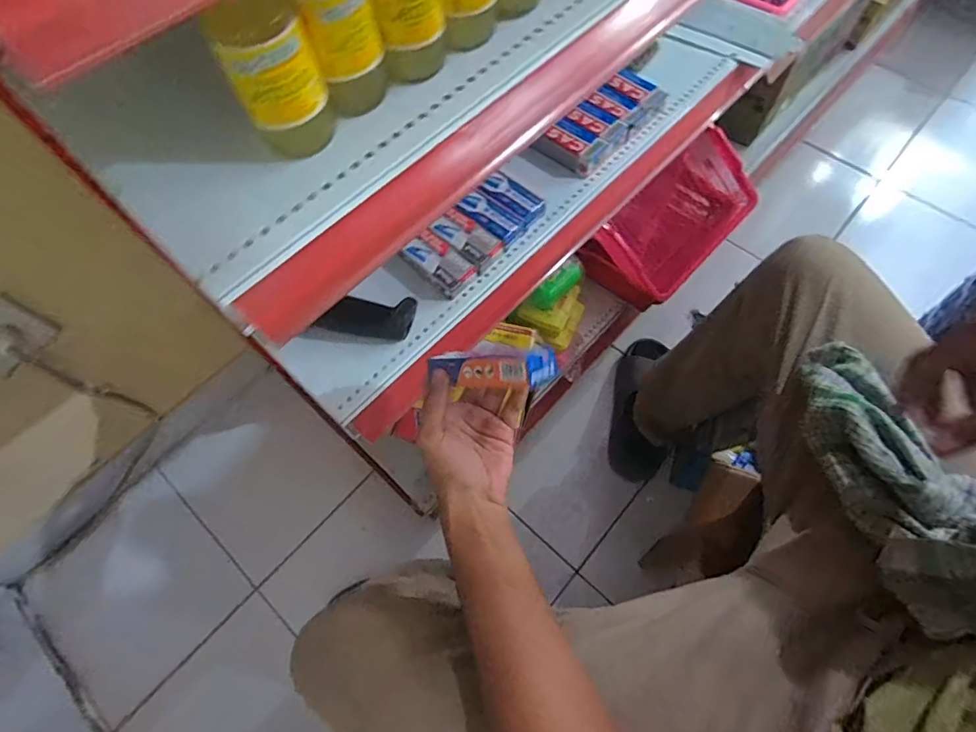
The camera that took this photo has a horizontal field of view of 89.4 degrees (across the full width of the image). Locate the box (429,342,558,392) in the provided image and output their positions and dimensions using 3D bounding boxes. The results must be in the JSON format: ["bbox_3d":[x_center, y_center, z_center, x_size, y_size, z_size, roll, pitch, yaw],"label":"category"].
[{"bbox_3d":[0.000,0.001,0.390,0.100,0.029,0.036,1,63,29],"label":"box"}]

